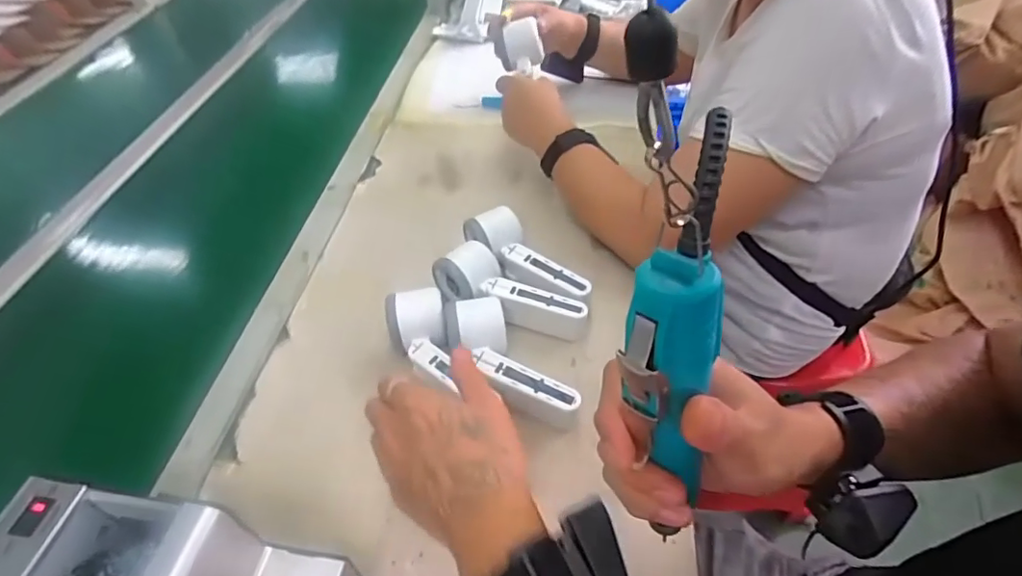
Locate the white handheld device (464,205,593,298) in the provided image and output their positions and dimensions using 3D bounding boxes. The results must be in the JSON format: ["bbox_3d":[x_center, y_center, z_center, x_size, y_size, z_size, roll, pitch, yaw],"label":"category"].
[{"bbox_3d":[0.013,-0.029,0.576,0.049,0.049,0.157,-31,54,-22],"label":"white handheld device"}]

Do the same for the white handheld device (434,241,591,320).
[{"bbox_3d":[-0.006,0.008,0.548,0.157,0.048,0.057,28,56,25],"label":"white handheld device"}]

